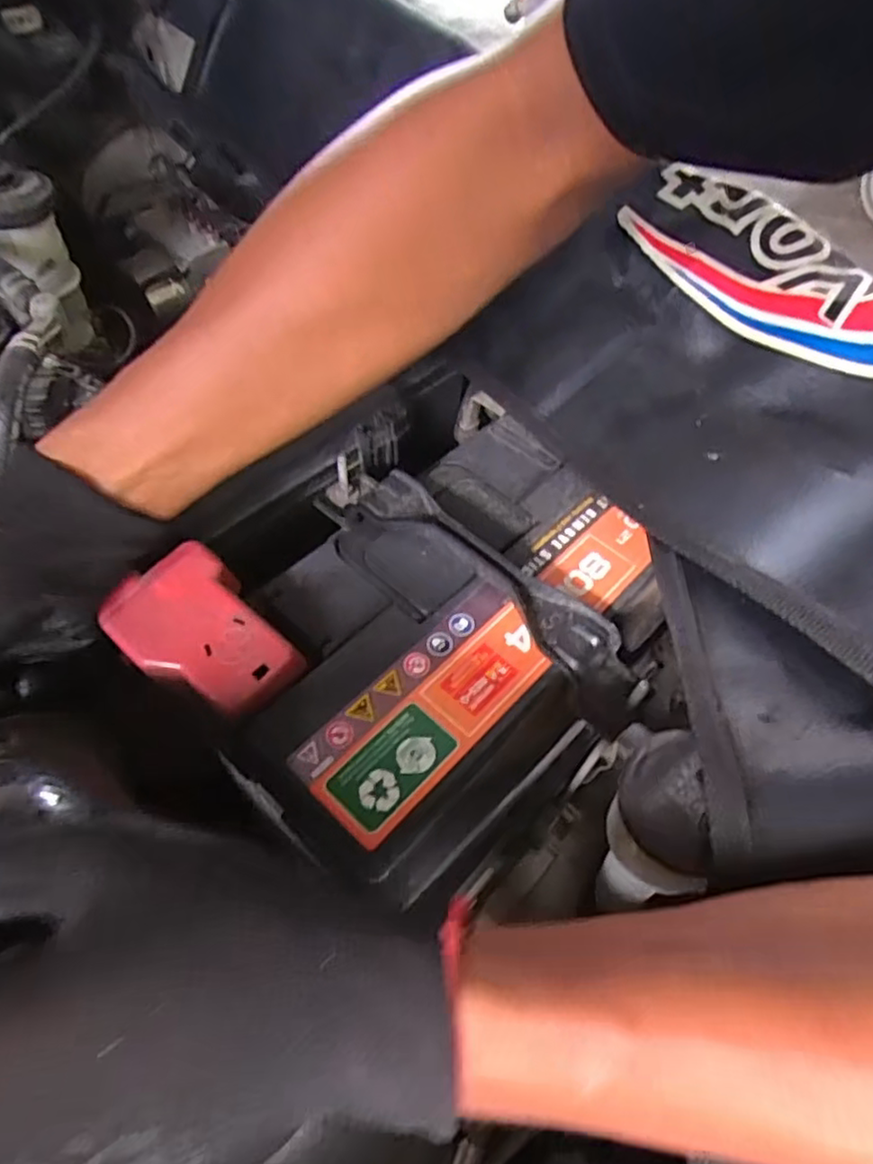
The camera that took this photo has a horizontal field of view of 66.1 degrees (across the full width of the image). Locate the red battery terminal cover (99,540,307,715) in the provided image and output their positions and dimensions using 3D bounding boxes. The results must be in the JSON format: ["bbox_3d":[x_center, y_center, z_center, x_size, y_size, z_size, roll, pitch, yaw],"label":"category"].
[{"bbox_3d":[-0.111,0.027,0.317,0.058,0.029,0.086,-36,64,-25],"label":"red battery terminal cover"}]

